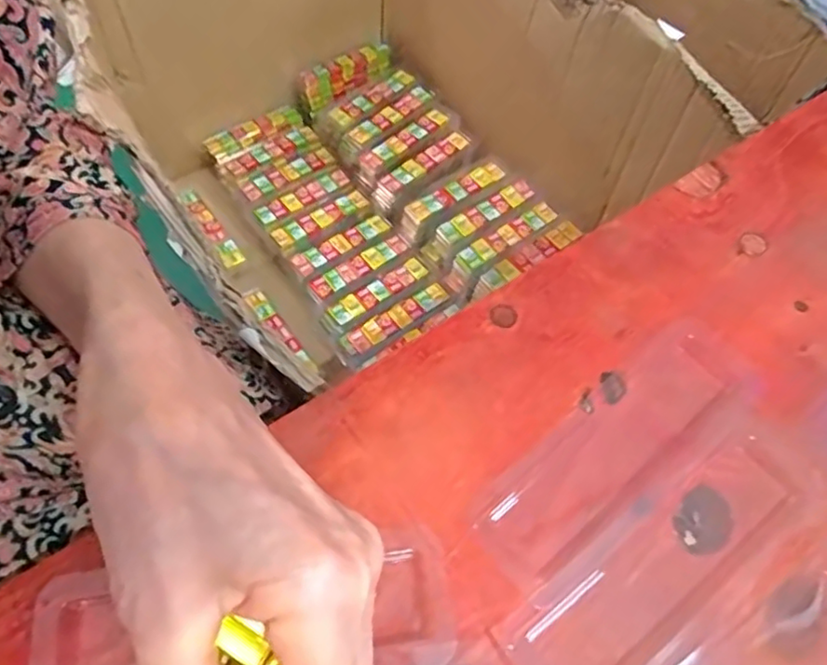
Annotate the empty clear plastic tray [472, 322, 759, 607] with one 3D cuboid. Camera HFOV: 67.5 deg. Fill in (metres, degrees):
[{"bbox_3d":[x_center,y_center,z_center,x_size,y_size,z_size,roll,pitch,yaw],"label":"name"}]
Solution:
[{"bbox_3d":[0.084,0.048,0.252,0.135,0.006,0.045,-36,69,-19],"label":"empty clear plastic tray"}]

